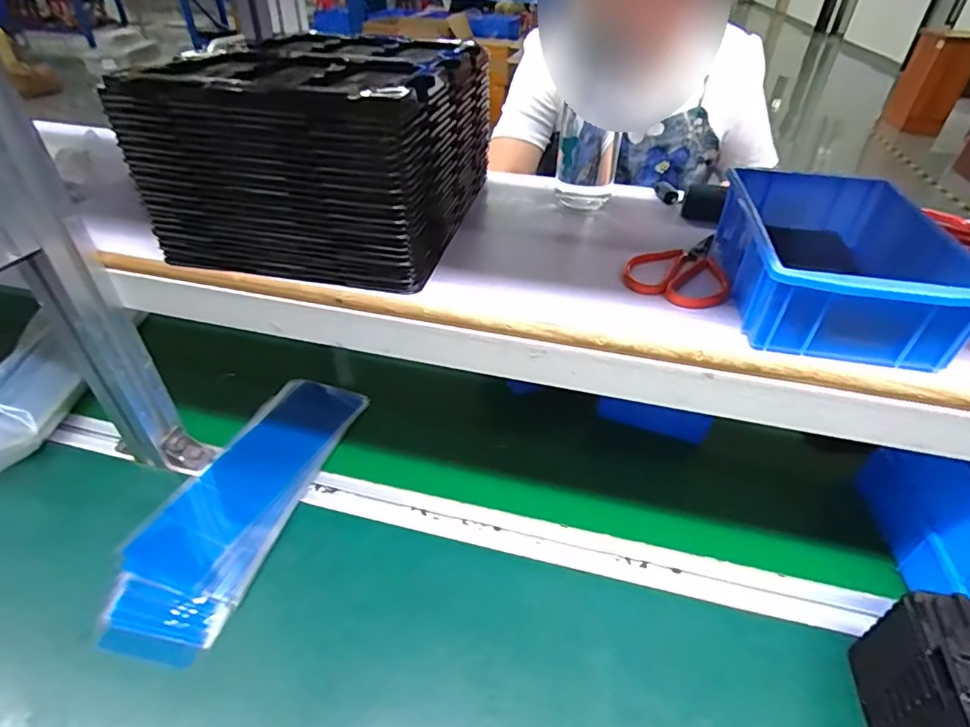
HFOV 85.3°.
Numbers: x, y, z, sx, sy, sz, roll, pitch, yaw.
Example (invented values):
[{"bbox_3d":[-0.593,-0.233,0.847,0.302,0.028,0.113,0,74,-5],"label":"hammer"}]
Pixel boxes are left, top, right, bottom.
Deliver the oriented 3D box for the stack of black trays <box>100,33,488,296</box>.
[{"bbox_3d":[-0.127,-0.184,0.456,0.206,0.130,0.233,8,38,9],"label":"stack of black trays"}]

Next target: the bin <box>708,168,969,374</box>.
[{"bbox_3d":[0.254,-0.079,0.395,0.126,0.062,0.193,7,38,7],"label":"bin"}]

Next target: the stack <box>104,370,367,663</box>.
[{"bbox_3d":[-0.238,0.125,0.528,0.119,0.022,0.313,10,38,12],"label":"stack"}]

